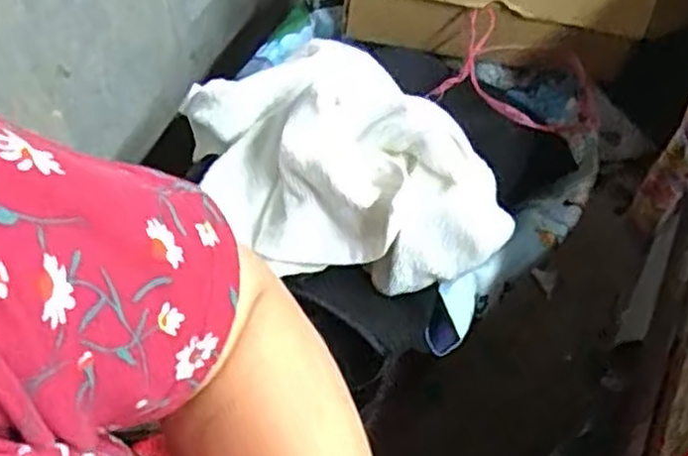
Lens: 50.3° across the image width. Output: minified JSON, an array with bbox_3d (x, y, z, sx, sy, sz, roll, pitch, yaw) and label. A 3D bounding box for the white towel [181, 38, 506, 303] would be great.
[{"bbox_3d":[-0.017,-0.055,0.536,0.153,0.091,0.259,-37,66,-15],"label":"white towel"}]

